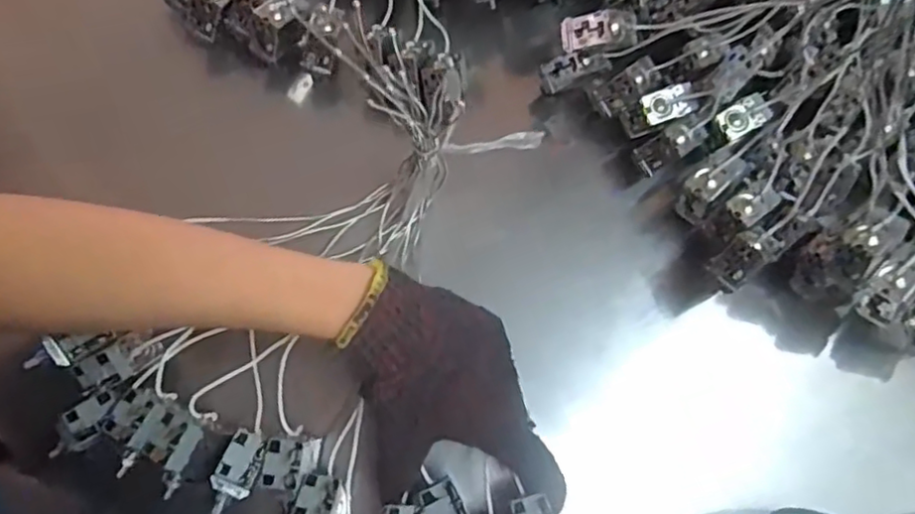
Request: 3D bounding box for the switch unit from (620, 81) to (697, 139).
[{"bbox_3d":[0.155,-0.111,0.492,0.047,0.037,0.023,-14,73,-7],"label":"switch unit"}]

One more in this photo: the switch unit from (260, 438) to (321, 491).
[{"bbox_3d":[-0.104,0.130,0.401,0.027,0.039,0.029,0,72,-2],"label":"switch unit"}]

